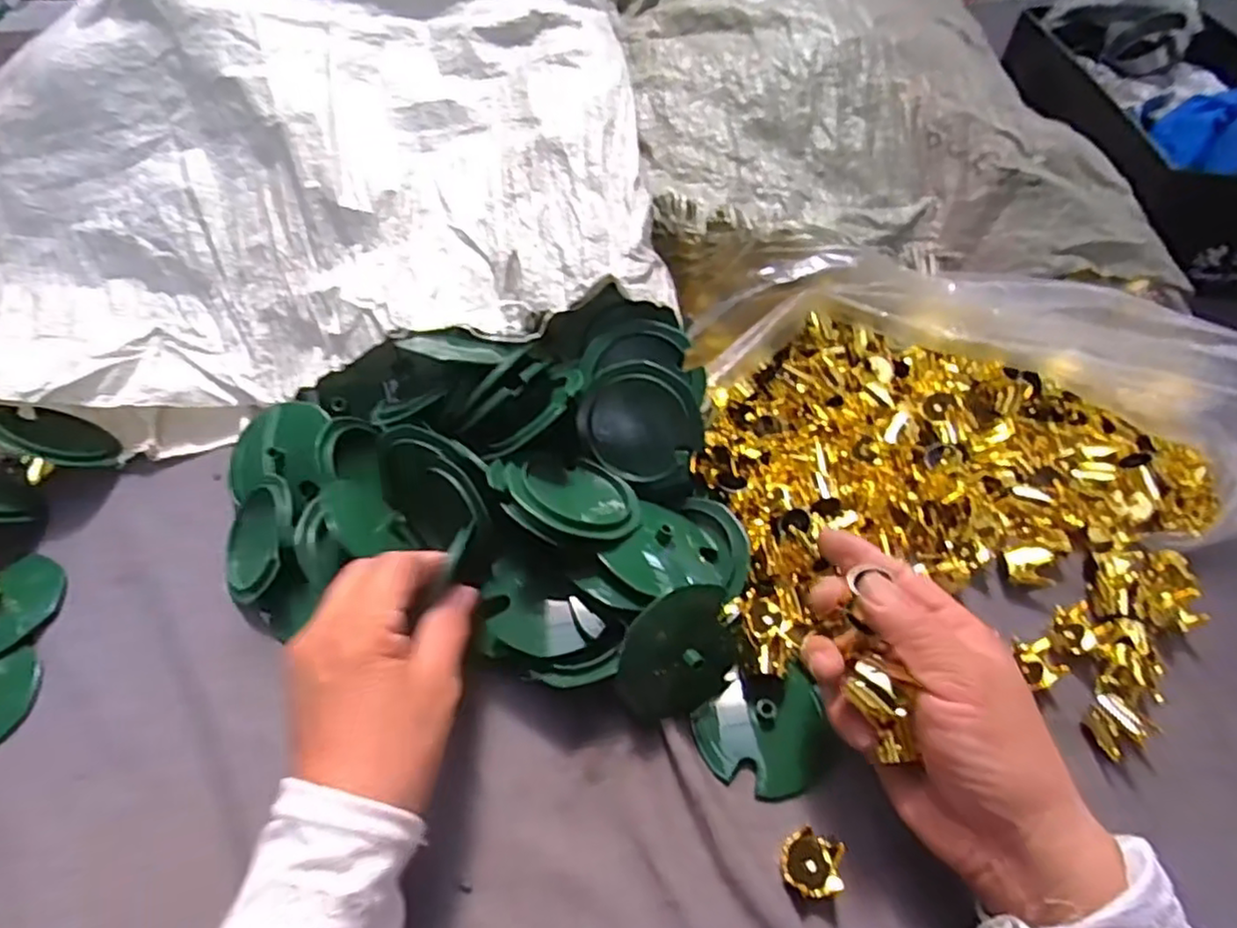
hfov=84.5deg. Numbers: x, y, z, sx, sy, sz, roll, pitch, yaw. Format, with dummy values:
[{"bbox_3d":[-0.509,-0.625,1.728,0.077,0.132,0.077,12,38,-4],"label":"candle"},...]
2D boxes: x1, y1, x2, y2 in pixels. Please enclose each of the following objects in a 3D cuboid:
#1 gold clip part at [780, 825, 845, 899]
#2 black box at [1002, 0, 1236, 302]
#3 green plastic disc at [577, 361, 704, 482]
[{"bbox_3d":[0.090,0.187,0.318,0.028,0.017,0.027,11,53,9],"label":"gold clip part"},{"bbox_3d":[0.502,-0.319,0.641,0.217,0.115,0.369,2,53,2],"label":"black box"},{"bbox_3d":[0.012,-0.025,0.399,0.070,0.066,0.009,-6,9,14],"label":"green plastic disc"}]

